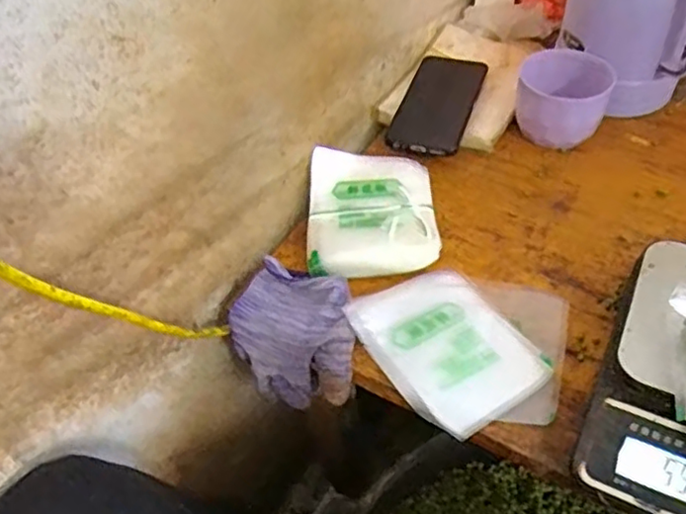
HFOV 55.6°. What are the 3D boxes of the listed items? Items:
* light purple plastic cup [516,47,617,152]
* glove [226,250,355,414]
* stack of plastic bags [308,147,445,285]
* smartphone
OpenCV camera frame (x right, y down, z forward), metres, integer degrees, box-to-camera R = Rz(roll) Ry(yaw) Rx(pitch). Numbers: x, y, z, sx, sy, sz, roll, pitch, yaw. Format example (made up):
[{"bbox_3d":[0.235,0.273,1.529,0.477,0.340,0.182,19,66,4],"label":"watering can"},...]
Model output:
[{"bbox_3d":[0.226,-0.163,0.669,0.087,0.061,0.083,-3,48,3],"label":"light purple plastic cup"},{"bbox_3d":[-0.034,0.071,0.554,0.117,0.074,0.093,17,52,19],"label":"glove"},{"bbox_3d":[0.026,-0.045,0.593,0.111,0.025,0.135,-3,48,2],"label":"stack of plastic bags"},{"bbox_3d":[0.104,-0.166,0.704,0.073,0.011,0.170,13,51,16],"label":"smartphone"}]

